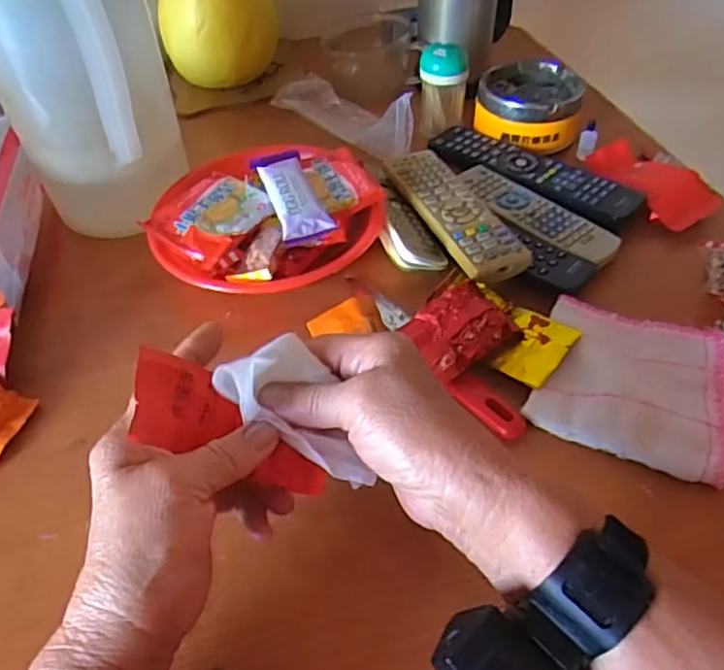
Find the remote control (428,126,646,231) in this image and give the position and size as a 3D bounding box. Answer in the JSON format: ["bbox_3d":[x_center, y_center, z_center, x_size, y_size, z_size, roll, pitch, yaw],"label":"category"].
[{"bbox_3d":[0.150,-0.151,0.567,0.208,0.022,0.057,32,57,28],"label":"remote control"}]

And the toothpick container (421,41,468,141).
[{"bbox_3d":[0.081,-0.247,0.624,0.047,0.080,0.043,8,49,10],"label":"toothpick container"}]

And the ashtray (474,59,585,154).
[{"bbox_3d":[0.168,-0.232,0.627,0.104,0.043,0.107,6,48,8],"label":"ashtray"}]

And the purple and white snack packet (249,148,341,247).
[{"bbox_3d":[-0.056,-0.114,0.498,0.043,0.012,0.107,-16,53,-16],"label":"purple and white snack packet"}]

